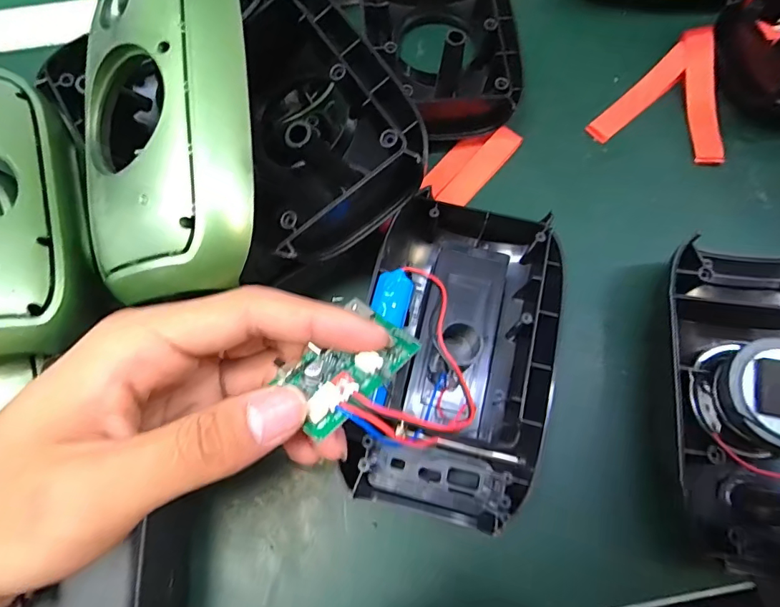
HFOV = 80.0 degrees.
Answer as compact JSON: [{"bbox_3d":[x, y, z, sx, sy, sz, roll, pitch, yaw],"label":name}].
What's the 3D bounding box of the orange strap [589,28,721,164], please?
[{"bbox_3d":[0.180,-0.139,0.300,0.080,0.017,0.089,16,73,6],"label":"orange strap"}]

